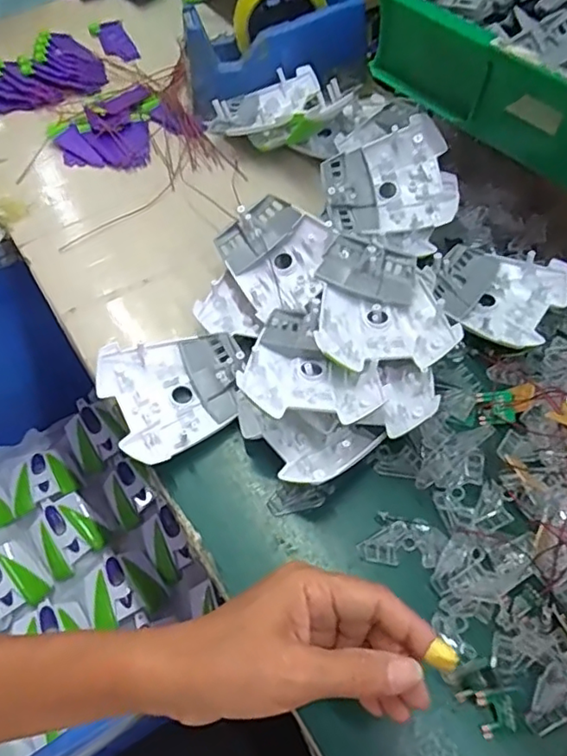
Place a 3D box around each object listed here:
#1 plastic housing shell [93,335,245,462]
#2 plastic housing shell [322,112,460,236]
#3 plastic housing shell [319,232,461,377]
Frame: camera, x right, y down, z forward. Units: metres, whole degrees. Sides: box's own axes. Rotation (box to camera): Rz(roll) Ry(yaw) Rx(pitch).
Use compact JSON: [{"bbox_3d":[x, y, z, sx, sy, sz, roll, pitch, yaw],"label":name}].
[{"bbox_3d":[-0.079,0.009,0.440,0.108,0.032,0.093,-25,60,-12],"label":"plastic housing shell"},{"bbox_3d":[0.095,-0.173,0.514,0.109,0.022,0.097,-17,85,6],"label":"plastic housing shell"},{"bbox_3d":[0.075,-0.056,0.441,0.095,0.024,0.113,-2,58,2],"label":"plastic housing shell"}]

